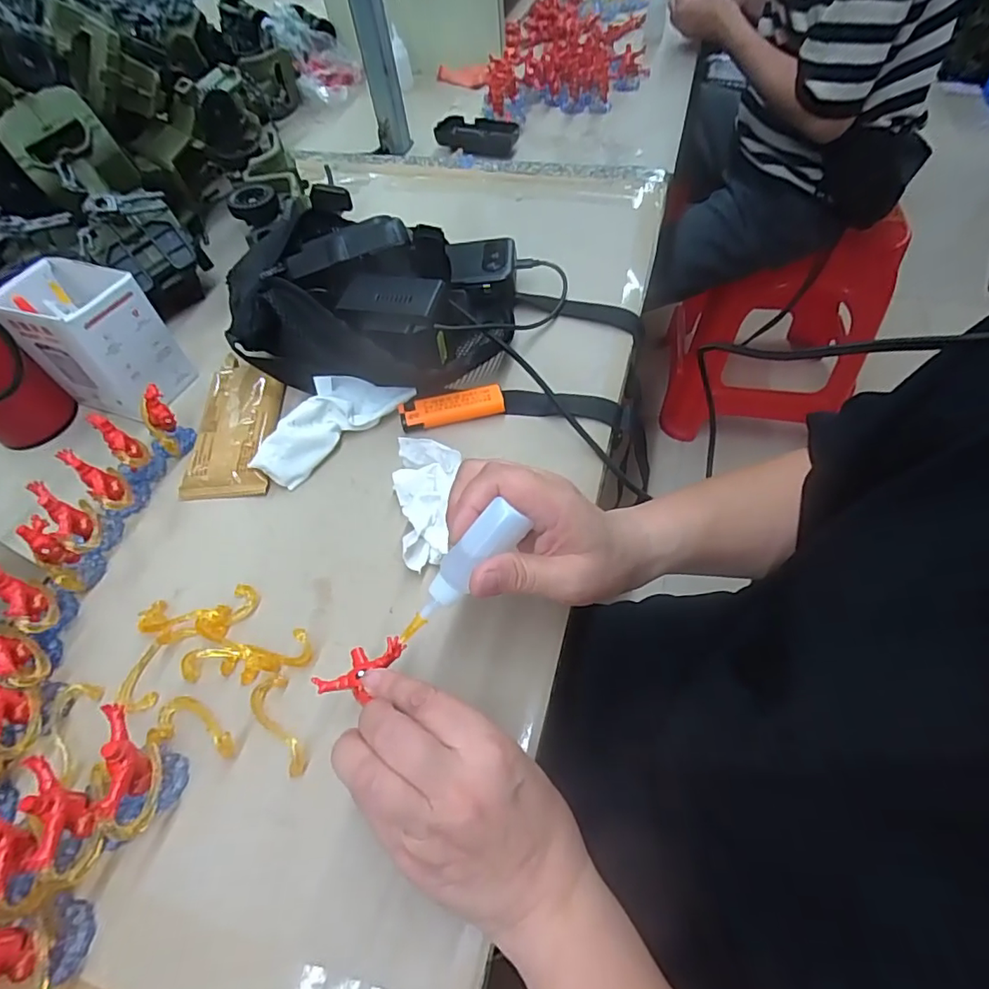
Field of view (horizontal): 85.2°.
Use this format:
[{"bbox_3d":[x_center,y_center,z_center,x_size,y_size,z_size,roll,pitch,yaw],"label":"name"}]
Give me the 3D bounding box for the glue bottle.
[{"bbox_3d":[-0.013,0.034,0.266,0.071,0.014,0.020,-49,63,15],"label":"glue bottle"}]

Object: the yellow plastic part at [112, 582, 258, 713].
[{"bbox_3d":[-0.197,0.083,0.331,0.053,0.013,0.092,32,64,24],"label":"yellow plastic part"}]

